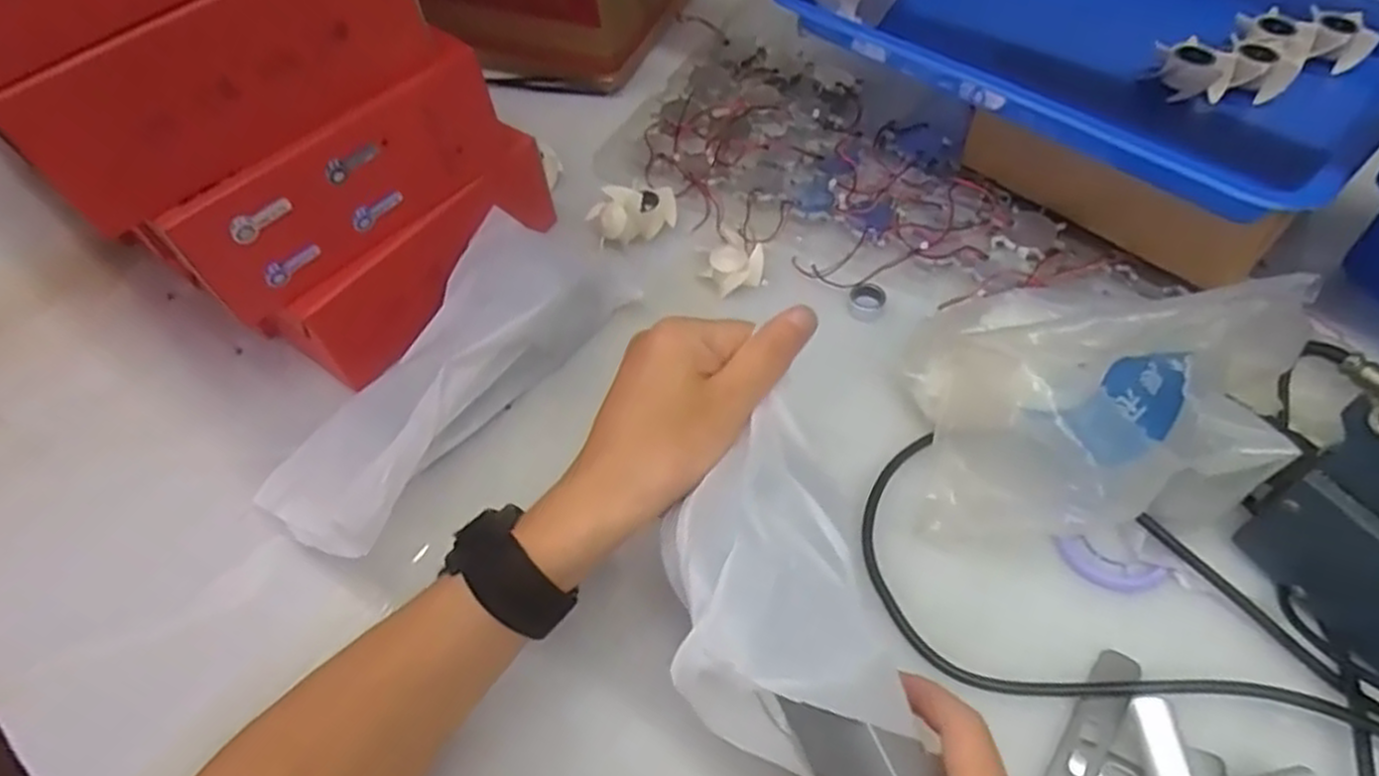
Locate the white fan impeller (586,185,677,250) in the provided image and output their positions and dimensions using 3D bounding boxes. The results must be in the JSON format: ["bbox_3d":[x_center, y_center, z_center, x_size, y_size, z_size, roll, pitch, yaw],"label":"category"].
[{"bbox_3d":[-0.036,-0.121,0.526,0.061,0.031,0.035,-19,56,-8],"label":"white fan impeller"}]

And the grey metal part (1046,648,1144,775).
[{"bbox_3d":[0.179,0.151,0.344,0.018,0.006,0.077,30,63,23],"label":"grey metal part"}]

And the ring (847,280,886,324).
[{"bbox_3d":[0.112,-0.054,0.488,0.022,0.012,0.023,-2,55,3],"label":"ring"}]

